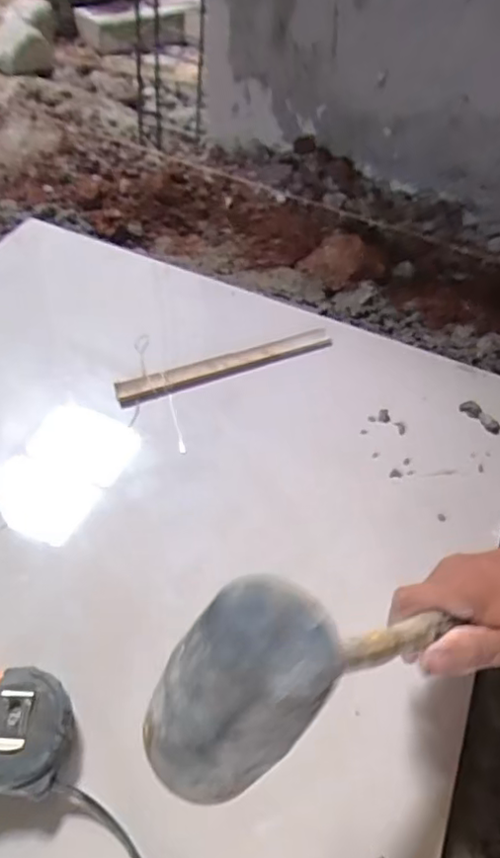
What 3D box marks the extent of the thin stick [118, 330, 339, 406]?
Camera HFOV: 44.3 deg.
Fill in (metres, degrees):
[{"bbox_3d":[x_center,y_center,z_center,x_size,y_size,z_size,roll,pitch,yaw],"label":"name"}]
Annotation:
[{"bbox_3d":[-0.022,-0.063,0.610,0.224,0.020,0.020,-17,55,-18],"label":"thin stick"}]

